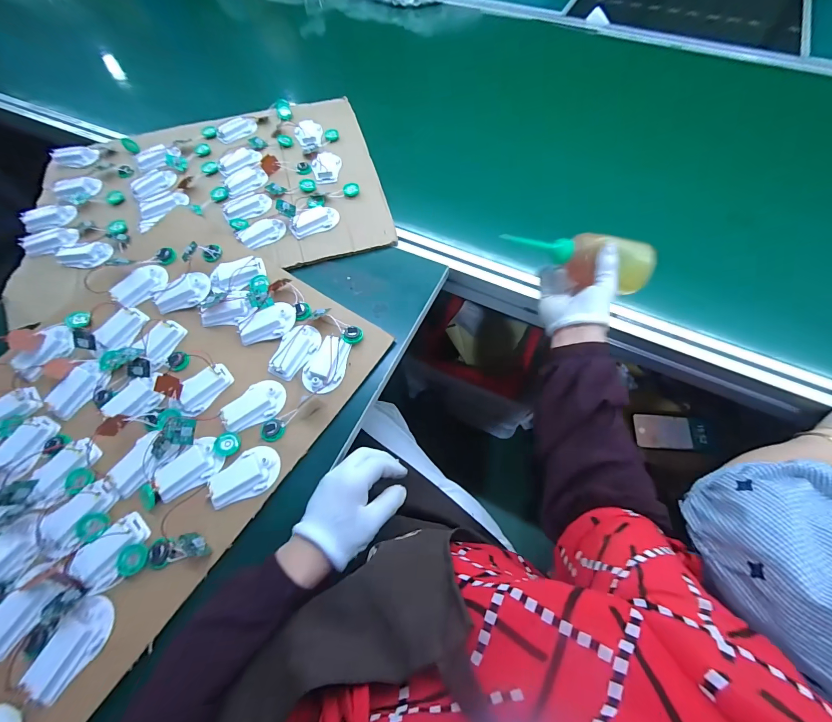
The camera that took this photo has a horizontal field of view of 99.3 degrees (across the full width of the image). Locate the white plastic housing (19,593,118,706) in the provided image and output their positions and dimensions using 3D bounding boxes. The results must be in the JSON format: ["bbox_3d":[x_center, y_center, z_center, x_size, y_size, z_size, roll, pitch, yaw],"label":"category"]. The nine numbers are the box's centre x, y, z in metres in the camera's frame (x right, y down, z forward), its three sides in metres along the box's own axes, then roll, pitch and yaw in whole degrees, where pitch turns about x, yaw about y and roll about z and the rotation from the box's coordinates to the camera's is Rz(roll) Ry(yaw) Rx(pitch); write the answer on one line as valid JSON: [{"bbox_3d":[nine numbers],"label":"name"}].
[{"bbox_3d":[-0.327,0.271,0.333,0.040,0.017,0.077,19,66,12],"label":"white plastic housing"}]

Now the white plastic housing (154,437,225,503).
[{"bbox_3d":[-0.265,0.126,0.414,0.070,0.016,0.047,-35,67,-13],"label":"white plastic housing"}]

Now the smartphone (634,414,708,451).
[{"bbox_3d":[0.528,0.149,0.735,0.136,0.009,0.071,4,65,12],"label":"smartphone"}]

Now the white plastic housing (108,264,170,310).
[{"bbox_3d":[-0.398,-0.110,0.512,0.044,0.021,0.075,29,68,16],"label":"white plastic housing"}]

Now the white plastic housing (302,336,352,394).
[{"bbox_3d":[-0.114,0.004,0.453,0.050,0.013,0.074,24,67,14],"label":"white plastic housing"}]

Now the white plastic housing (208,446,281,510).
[{"bbox_3d":[-0.197,0.130,0.404,0.076,0.013,0.051,-24,65,-9],"label":"white plastic housing"}]

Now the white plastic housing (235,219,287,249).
[{"bbox_3d":[-0.245,-0.204,0.568,0.074,0.012,0.041,-36,88,-22],"label":"white plastic housing"}]

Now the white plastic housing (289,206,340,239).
[{"bbox_3d":[-0.165,-0.228,0.576,0.080,0.022,0.037,-32,66,-13],"label":"white plastic housing"}]

